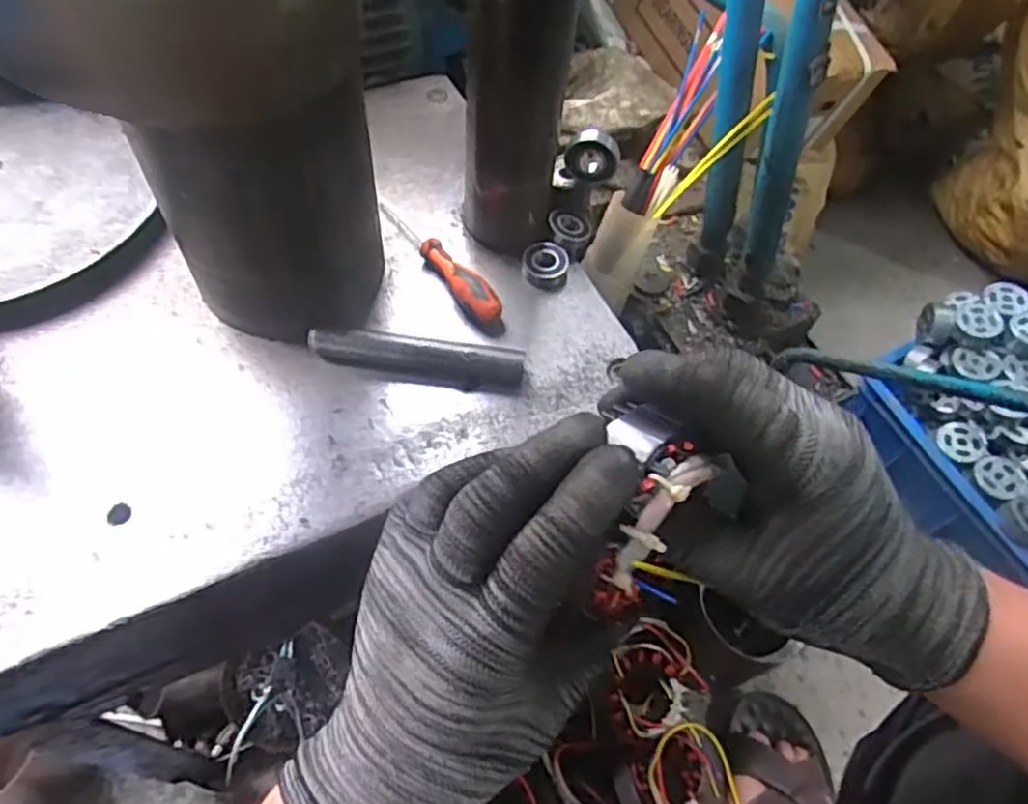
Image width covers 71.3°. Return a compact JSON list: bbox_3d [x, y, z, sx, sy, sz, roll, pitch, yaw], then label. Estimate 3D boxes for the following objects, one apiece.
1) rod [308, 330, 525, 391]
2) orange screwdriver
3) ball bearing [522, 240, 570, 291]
[{"bbox_3d":[-0.064,-0.028,0.475,0.140,0.024,0.022,8,58,1],"label":"rod"},{"bbox_3d":[-0.055,-0.108,0.524,0.021,0.024,0.144,-29,65,-20],"label":"orange screwdriver"},{"bbox_3d":[0.025,-0.102,0.533,0.032,0.016,0.036,19,59,7],"label":"ball bearing"}]

